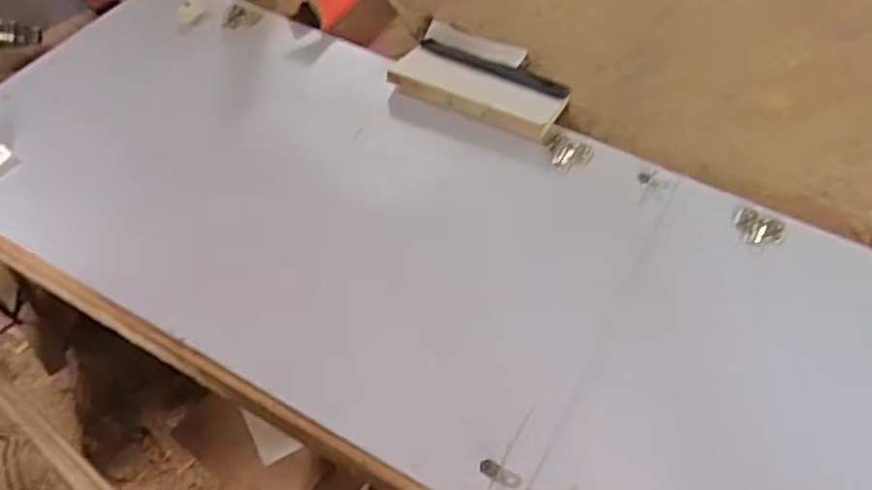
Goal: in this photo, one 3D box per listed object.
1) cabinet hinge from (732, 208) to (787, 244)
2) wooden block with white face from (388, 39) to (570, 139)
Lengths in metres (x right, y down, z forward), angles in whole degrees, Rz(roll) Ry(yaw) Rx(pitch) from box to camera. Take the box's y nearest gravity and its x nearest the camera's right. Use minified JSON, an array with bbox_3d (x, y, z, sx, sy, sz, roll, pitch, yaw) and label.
[{"bbox_3d":[0.356,-0.021,0.767,0.055,0.009,0.043,36,61,20],"label":"cabinet hinge"},{"bbox_3d":[0.055,-0.204,0.881,0.213,0.019,0.103,24,57,13],"label":"wooden block with white face"}]

